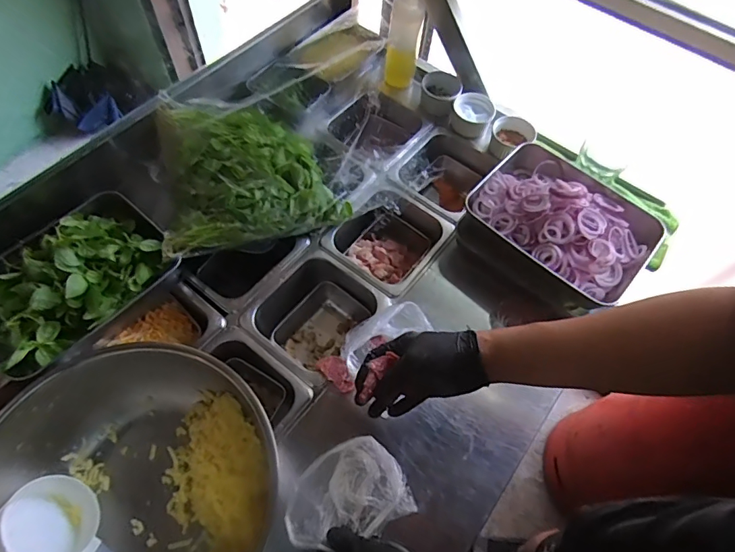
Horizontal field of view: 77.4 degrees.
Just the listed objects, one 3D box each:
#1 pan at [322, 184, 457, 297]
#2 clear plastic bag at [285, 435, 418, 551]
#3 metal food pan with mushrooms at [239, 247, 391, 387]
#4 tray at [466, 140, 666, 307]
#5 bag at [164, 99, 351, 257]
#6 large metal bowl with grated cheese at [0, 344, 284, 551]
[{"bbox_3d":[0.033,-0.048,0.771,0.154,0.098,0.176,38,66,15],"label":"pan"},{"bbox_3d":[-0.027,0.259,0.543,0.143,0.031,0.102,-23,66,-15],"label":"clear plastic bag"},{"bbox_3d":[-0.083,0.072,0.713,0.162,0.107,0.175,35,65,14],"label":"metal food pan with mushrooms"},{"bbox_3d":[0.291,-0.089,0.669,0.253,0.067,0.190,40,66,16],"label":"tray"},{"bbox_3d":[-0.186,-0.167,0.718,0.267,0.091,0.260,-14,64,-11],"label":"bag"},{"bbox_3d":[-0.250,0.238,0.492,0.301,0.111,0.287,2,62,-3],"label":"large metal bowl with grated cheese"}]

